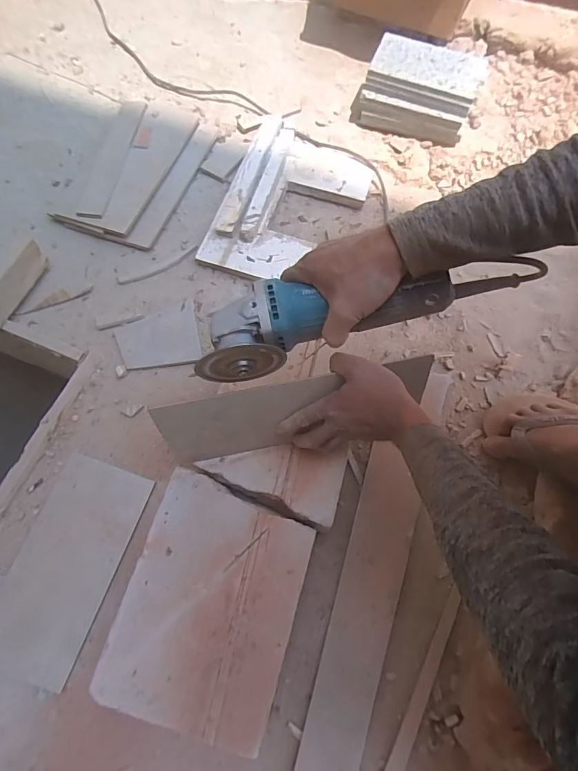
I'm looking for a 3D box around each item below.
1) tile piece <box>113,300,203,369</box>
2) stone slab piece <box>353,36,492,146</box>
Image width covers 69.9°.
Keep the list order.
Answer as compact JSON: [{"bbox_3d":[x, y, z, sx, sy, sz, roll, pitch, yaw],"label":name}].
[{"bbox_3d":[-0.218,-0.082,0.687,0.129,0.011,0.111,-13,70,-4],"label":"tile piece"},{"bbox_3d":[0.247,-0.572,0.810,0.216,0.115,0.107,18,71,7],"label":"stone slab piece"}]

